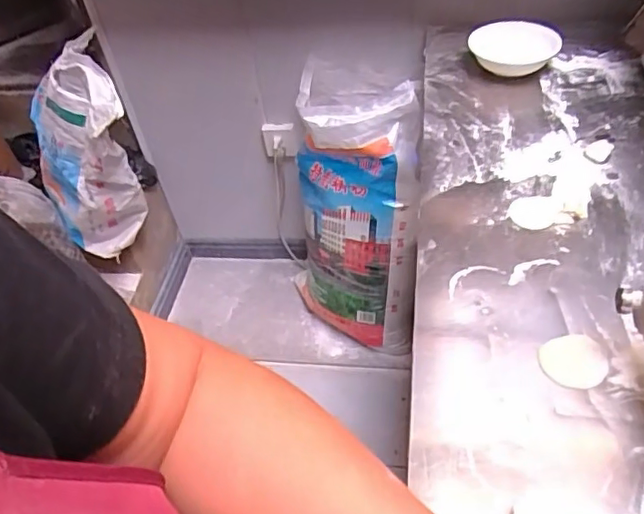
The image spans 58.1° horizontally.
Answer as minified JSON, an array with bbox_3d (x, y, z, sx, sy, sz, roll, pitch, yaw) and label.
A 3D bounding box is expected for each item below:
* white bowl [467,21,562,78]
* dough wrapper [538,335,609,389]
[{"bbox_3d":[0.364,-0.390,1.101,0.153,0.068,0.153,-4,46,4],"label":"white bowl"},{"bbox_3d":[0.288,0.120,0.662,0.073,0.006,0.065,-13,46,-5],"label":"dough wrapper"}]

